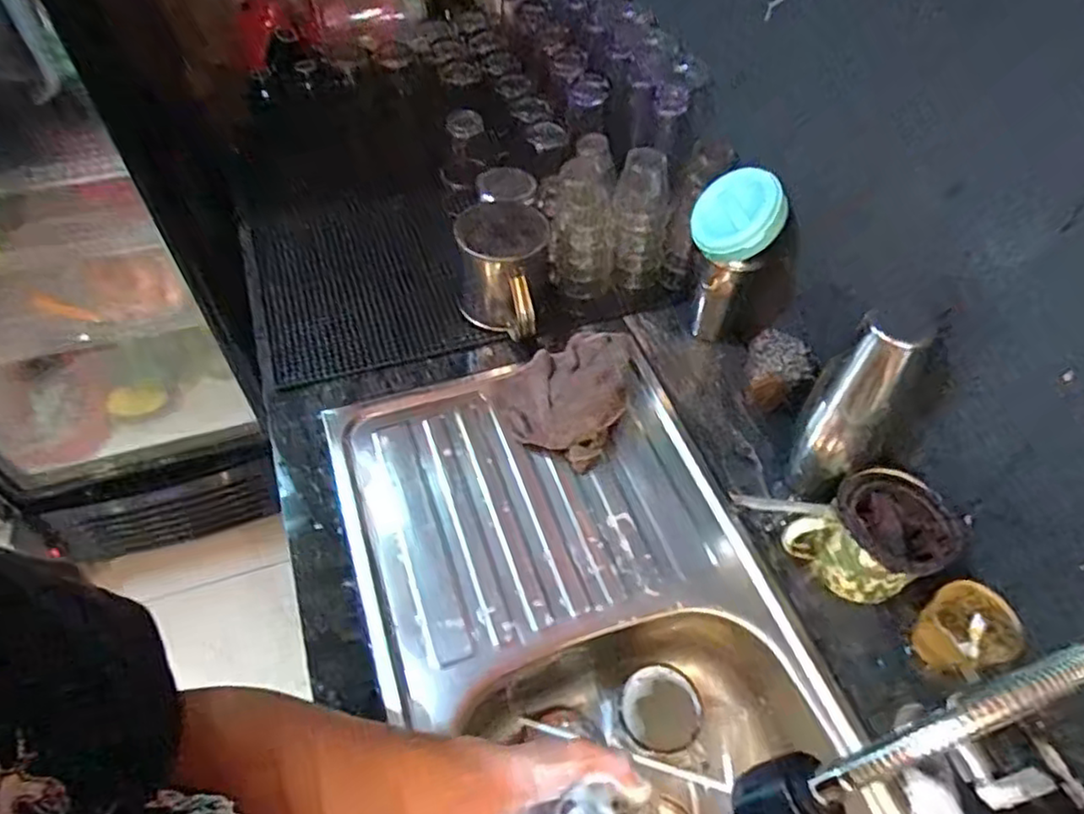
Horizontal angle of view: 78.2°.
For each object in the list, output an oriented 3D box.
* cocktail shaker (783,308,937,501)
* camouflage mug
[{"bbox_3d":[0.306,-0.006,0.671,0.066,0.249,0.074,28,57,18],"label":"cocktail shaker"},{"bbox_3d":[0.321,0.133,0.650,0.113,0.095,0.107,-27,59,-21],"label":"camouflage mug"}]

